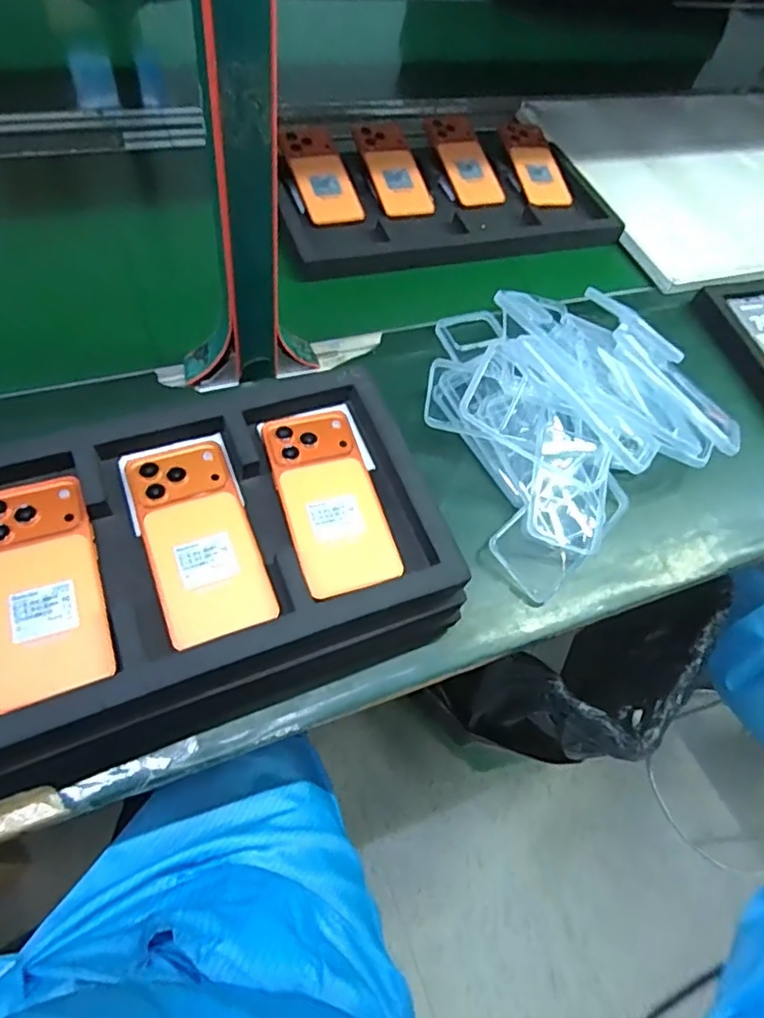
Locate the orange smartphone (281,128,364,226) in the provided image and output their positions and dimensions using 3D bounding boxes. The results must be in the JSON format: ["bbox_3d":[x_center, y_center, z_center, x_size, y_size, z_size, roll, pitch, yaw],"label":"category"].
[{"bbox_3d":[-0.084,-0.452,0.796,0.075,0.013,0.169,-18,74,-19],"label":"orange smartphone"}]

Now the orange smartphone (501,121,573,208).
[{"bbox_3d":[0.233,-0.526,0.898,0.074,0.007,0.164,-11,73,-14],"label":"orange smartphone"}]

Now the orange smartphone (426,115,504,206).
[{"bbox_3d":[0.120,-0.512,0.864,0.074,0.010,0.173,-14,72,-16],"label":"orange smartphone"}]

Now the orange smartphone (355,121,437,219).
[{"bbox_3d":[0.018,-0.476,0.827,0.075,0.008,0.169,-13,73,-15],"label":"orange smartphone"}]

